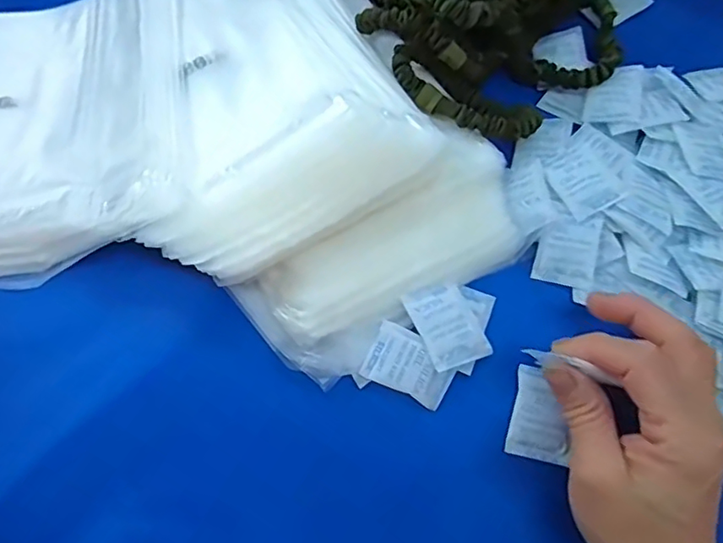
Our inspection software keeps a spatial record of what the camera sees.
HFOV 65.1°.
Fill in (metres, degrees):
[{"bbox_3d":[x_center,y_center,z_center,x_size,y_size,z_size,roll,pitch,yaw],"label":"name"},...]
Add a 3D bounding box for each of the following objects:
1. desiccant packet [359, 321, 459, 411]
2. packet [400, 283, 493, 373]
[{"bbox_3d":[0.026,0.050,0.305,0.046,0.007,0.032,25,73,9],"label":"desiccant packet"},{"bbox_3d":[0.046,0.029,0.306,0.032,0.004,0.046,-24,72,-7],"label":"packet"}]

